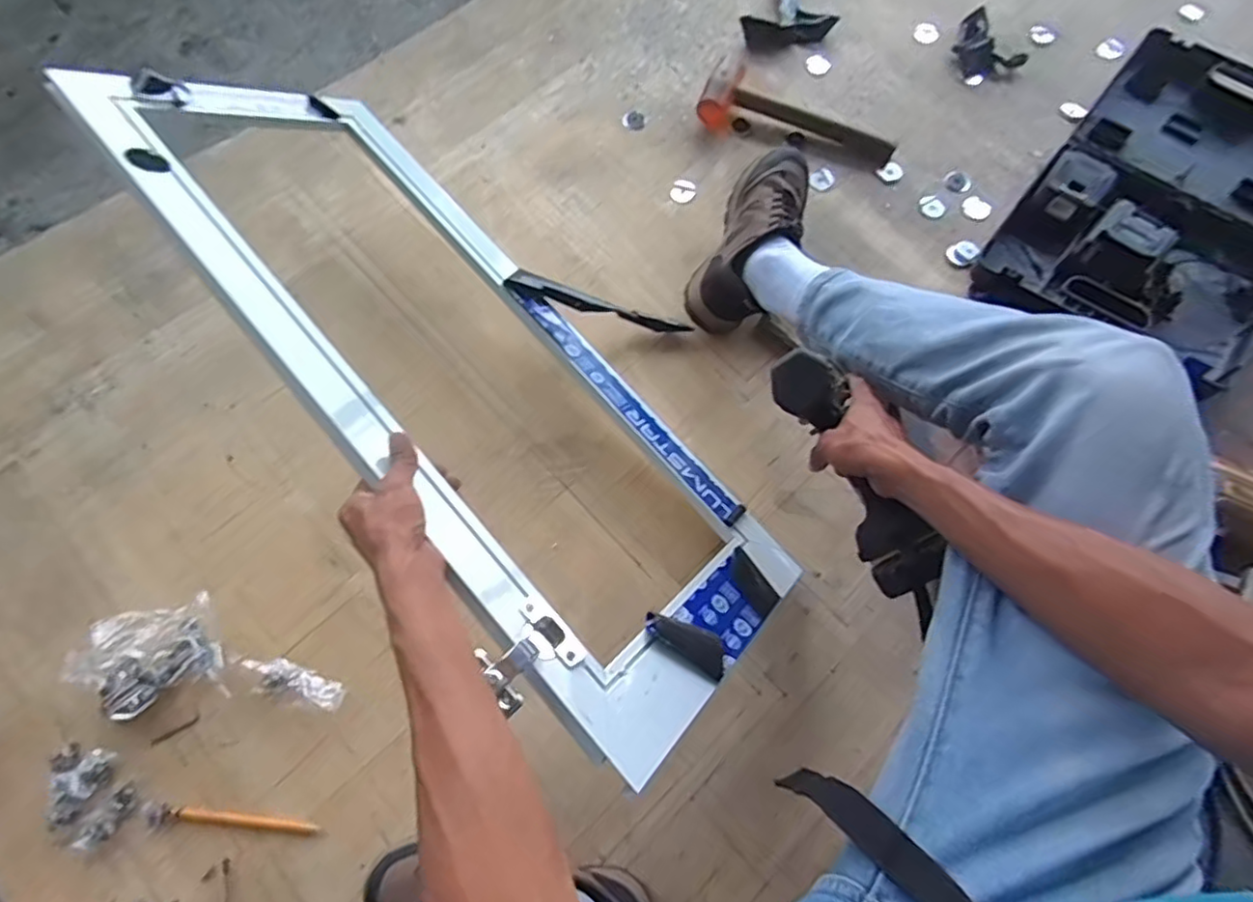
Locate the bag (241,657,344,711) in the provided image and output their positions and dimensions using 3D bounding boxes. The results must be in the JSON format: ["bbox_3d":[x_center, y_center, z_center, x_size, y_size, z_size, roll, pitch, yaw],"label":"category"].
[{"bbox_3d":[-0.343,0.237,0.660,0.108,0.011,0.031,18,70,5],"label":"bag"}]

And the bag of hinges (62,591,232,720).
[{"bbox_3d":[-0.487,0.213,0.657,0.130,0.033,0.099,-19,71,-9],"label":"bag of hinges"}]

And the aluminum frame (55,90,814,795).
[{"bbox_3d":[-0.165,-0.103,0.640,0.794,0.026,0.333,48,42,9],"label":"aluminum frame"}]

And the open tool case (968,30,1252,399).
[{"bbox_3d":[0.730,-0.332,0.867,0.317,0.081,0.552,37,73,12],"label":"open tool case"}]

